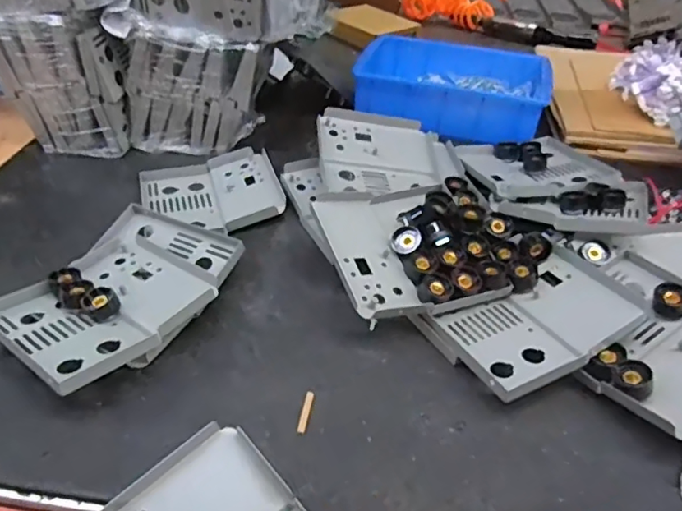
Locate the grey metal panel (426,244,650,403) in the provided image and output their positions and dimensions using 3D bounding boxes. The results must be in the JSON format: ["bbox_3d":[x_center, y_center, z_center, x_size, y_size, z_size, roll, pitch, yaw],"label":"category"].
[{"bbox_3d":[0.181,0.061,0.514,0.172,0.035,0.111,-19,44,-24],"label":"grey metal panel"}]

